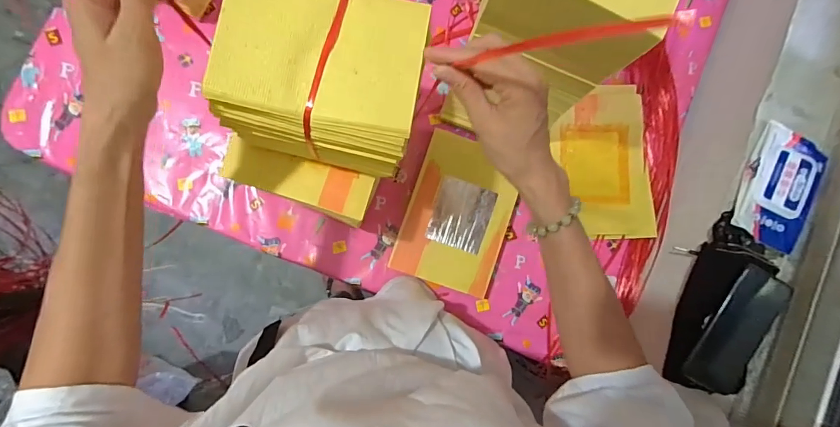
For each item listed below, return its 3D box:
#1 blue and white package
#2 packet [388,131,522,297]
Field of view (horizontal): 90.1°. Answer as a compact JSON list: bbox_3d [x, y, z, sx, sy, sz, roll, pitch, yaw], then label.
[{"bbox_3d":[0.499,-0.039,0.579,0.093,0.033,0.167,26,85,-6],"label":"blue and white package"},{"bbox_3d":[0.062,0.001,0.668,0.160,0.041,0.222,19,86,-6],"label":"packet"}]

